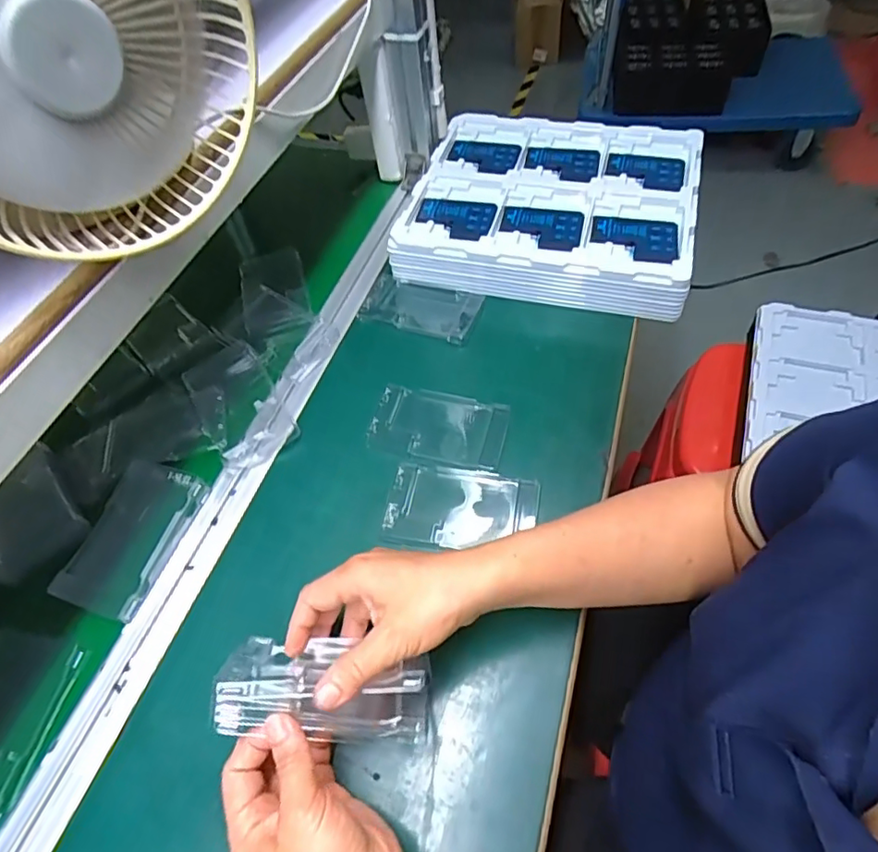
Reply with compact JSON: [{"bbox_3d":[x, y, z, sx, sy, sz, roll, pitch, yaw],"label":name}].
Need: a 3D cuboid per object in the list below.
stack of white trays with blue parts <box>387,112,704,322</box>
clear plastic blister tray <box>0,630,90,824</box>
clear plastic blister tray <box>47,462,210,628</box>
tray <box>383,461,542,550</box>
[{"bbox_3d":[0.132,-0.267,0.669,0.319,0.077,0.273,13,57,10],"label":"stack of white trays with blue parts"},{"bbox_3d":[-0.321,0.217,0.405,0.077,0.008,0.122,8,56,7],"label":"clear plastic blister tray"},{"bbox_3d":[-0.261,0.091,0.472,0.076,0.011,0.128,11,57,10],"label":"clear plastic blister tray"},{"bbox_3d":[0.020,0.073,0.482,0.126,0.012,0.077,7,56,7],"label":"tray"}]

